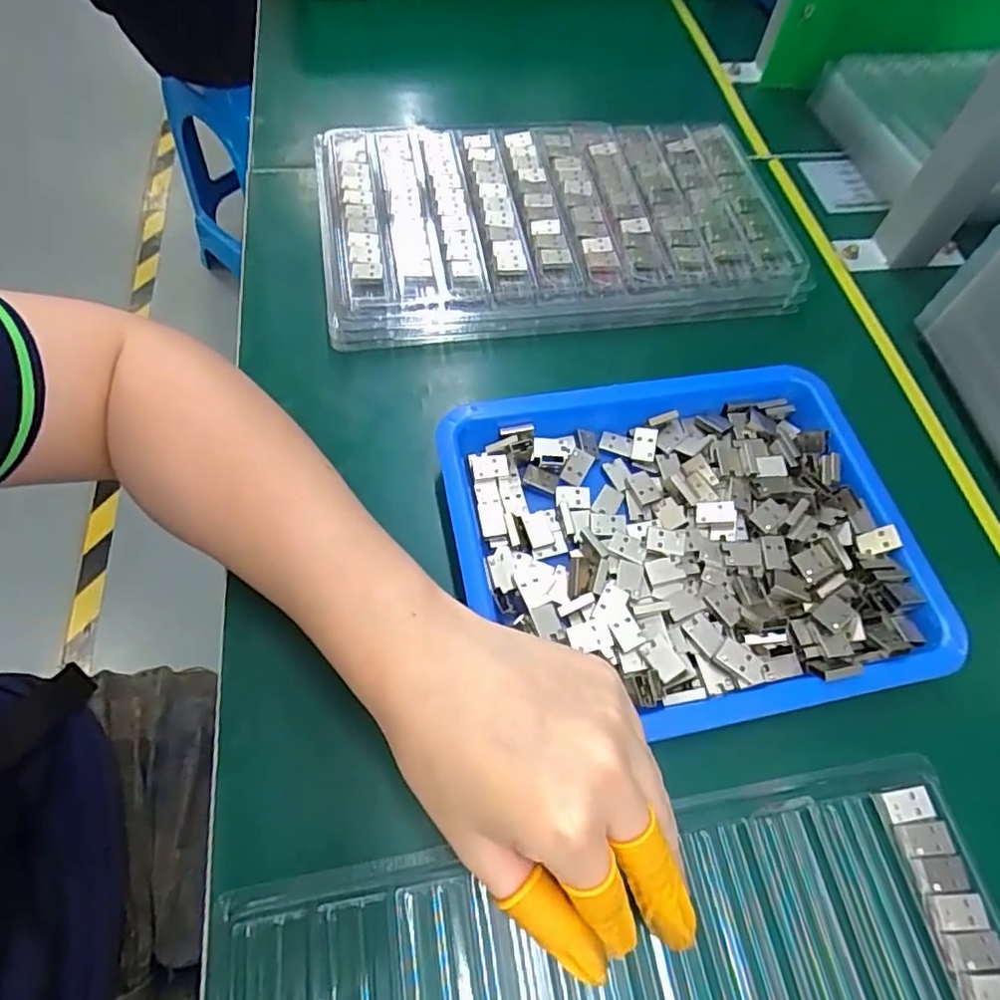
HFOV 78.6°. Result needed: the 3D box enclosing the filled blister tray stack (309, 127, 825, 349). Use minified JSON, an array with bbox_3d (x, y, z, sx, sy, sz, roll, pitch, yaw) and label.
[{"bbox_3d":[0.035,-0.178,0.398,0.292,0.039,0.160,-5,62,-7],"label":"filled blister tray stack"}]

